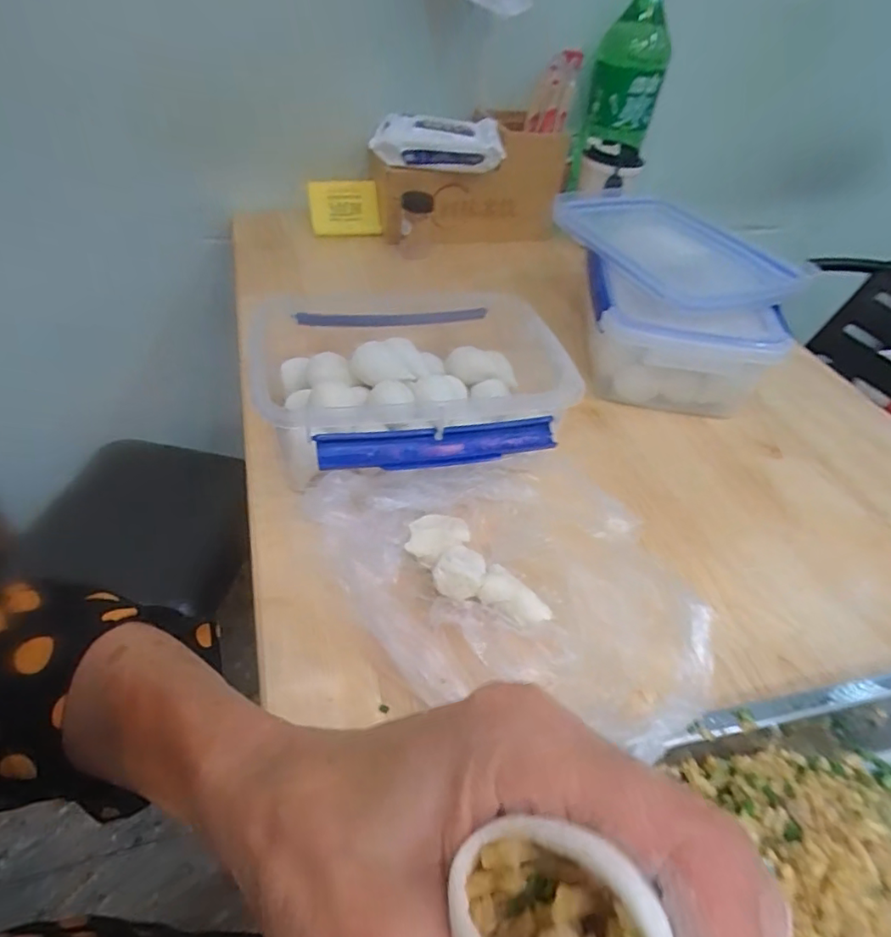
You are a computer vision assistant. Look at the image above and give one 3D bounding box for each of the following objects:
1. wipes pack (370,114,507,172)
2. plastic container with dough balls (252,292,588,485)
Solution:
[{"bbox_3d":[-0.011,-0.429,0.735,0.171,0.050,0.074,-4,46,-11],"label":"wipes pack"},{"bbox_3d":[-0.019,-0.072,0.487,0.269,0.086,0.198,-6,46,-14],"label":"plastic container with dough balls"}]

